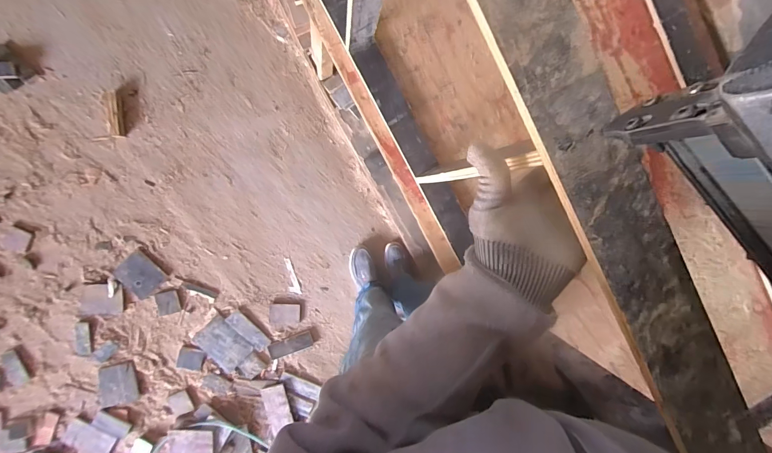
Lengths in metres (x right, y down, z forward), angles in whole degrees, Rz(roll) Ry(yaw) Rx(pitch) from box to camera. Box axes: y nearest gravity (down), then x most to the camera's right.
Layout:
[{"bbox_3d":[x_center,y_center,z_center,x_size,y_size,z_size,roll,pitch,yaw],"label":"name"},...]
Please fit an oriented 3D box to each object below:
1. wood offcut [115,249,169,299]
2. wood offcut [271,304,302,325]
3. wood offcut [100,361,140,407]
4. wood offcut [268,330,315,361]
[{"bbox_3d":[-0.941,0.186,1.359,0.126,0.026,0.153,-44,102,-15],"label":"wood offcut"},{"bbox_3d":[-0.412,0.359,1.447,0.121,0.015,0.082,1,93,-6],"label":"wood offcut"},{"bbox_3d":[-0.992,0.587,1.317,0.110,0.021,0.149,-10,92,-35],"label":"wood offcut"},{"bbox_3d":[-0.388,0.487,1.452,0.171,0.021,0.067,-18,95,-4],"label":"wood offcut"}]

